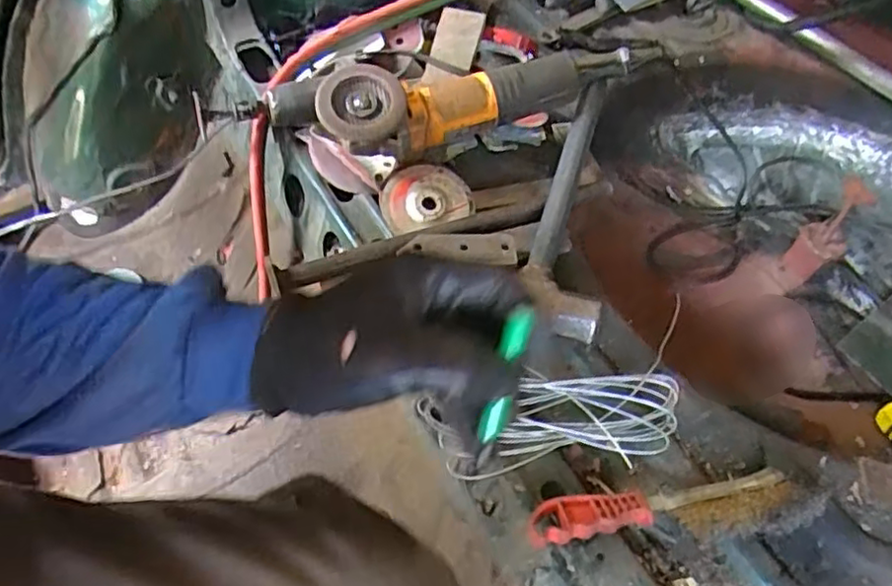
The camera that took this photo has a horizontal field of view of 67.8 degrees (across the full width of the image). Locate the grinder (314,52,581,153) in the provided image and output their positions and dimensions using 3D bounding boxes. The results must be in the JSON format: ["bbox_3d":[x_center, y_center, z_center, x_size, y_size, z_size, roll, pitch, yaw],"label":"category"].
[{"bbox_3d":[0.005,-0.202,0.691,0.281,0.079,0.076,-21,57,-20],"label":"grinder"}]

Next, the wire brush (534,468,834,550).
[{"bbox_3d":[0.182,0.167,0.510,0.233,0.028,0.050,-4,53,-8],"label":"wire brush"}]

